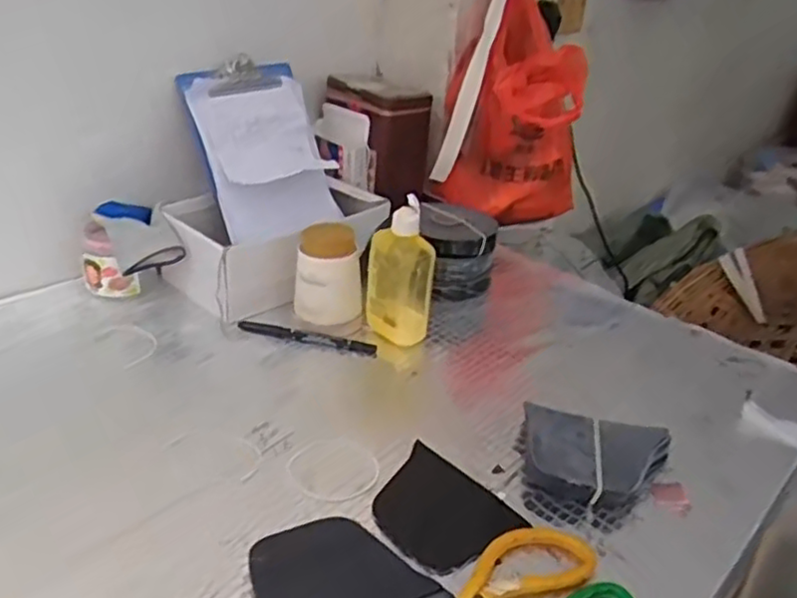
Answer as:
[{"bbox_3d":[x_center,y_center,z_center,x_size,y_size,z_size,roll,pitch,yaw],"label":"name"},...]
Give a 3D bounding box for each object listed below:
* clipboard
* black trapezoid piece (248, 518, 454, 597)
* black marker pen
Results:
[{"bbox_3d":[-0.159,-0.176,0.840,0.146,0.206,0.031,-17,3,-35],"label":"clipboard"},{"bbox_3d":[-0.041,0.184,0.477,0.109,0.006,0.098,-11,32,-26],"label":"black trapezoid piece"},{"bbox_3d":[-0.095,0.040,0.736,0.148,0.011,0.019,10,29,9],"label":"black marker pen"}]

